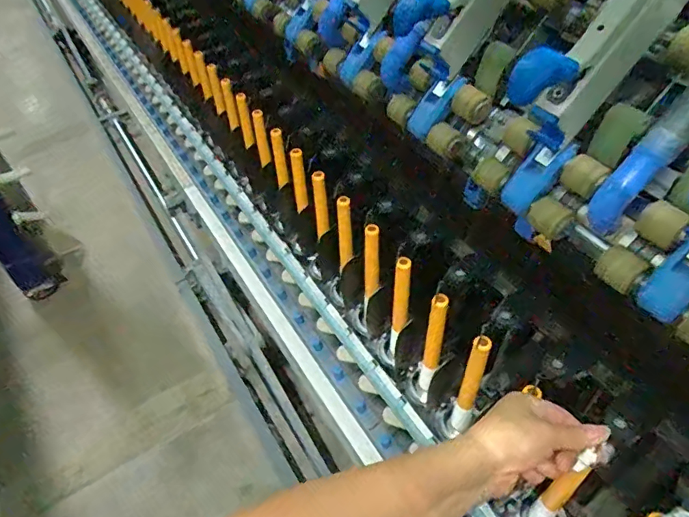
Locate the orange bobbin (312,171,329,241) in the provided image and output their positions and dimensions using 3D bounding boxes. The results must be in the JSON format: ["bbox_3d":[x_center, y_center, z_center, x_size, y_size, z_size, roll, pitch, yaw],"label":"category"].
[{"bbox_3d":[-0.036,-0.079,0.769,0.021,0.118,0.022,-6,48,-2],"label":"orange bobbin"}]

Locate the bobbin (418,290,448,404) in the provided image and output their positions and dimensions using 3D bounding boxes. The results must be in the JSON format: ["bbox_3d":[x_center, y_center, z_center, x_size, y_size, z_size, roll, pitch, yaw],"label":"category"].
[{"bbox_3d":[0.109,0.119,0.638,0.023,0.198,0.029,8,49,11],"label":"bobbin"}]

